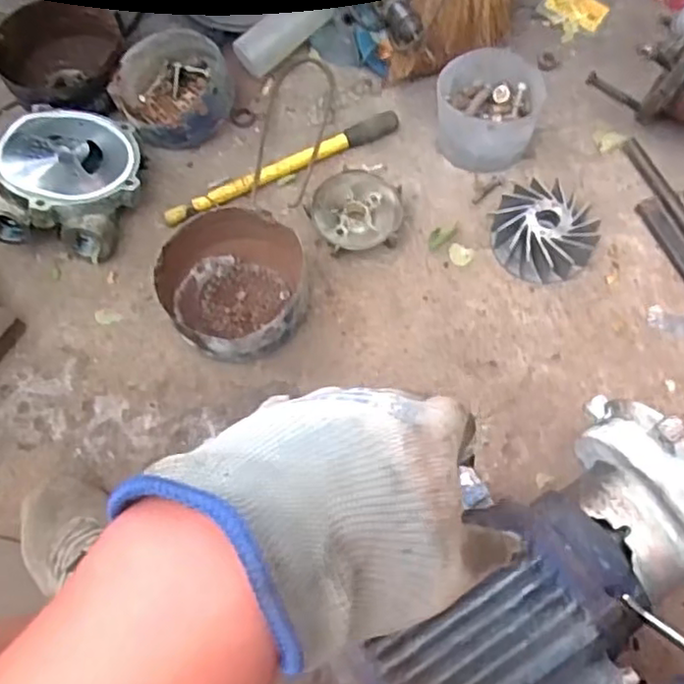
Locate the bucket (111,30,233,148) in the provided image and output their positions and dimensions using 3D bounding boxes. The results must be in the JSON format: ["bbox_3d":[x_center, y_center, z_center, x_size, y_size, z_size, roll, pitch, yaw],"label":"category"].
[{"bbox_3d":[-0.254,-0.382,1.022,0.172,0.079,0.175,-1,65,3],"label":"bucket"}]

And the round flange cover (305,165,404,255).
[{"bbox_3d":[0.020,-0.177,0.940,0.122,0.038,0.121,-1,65,3],"label":"round flange cover"}]

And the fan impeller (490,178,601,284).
[{"bbox_3d":[0.271,-0.149,0.909,0.134,0.050,0.124,-1,65,3],"label":"fan impeller"}]

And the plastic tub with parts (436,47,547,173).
[{"bbox_3d":[0.206,-0.330,0.970,0.146,0.085,0.148,-1,65,3],"label":"plastic tub with parts"}]

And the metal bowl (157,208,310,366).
[{"bbox_3d":[-0.136,-0.068,0.871,0.186,0.085,0.175,-1,65,3],"label":"metal bowl"}]

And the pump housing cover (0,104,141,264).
[{"bbox_3d":[-0.371,-0.230,0.929,0.190,0.107,0.216,7,66,6],"label":"pump housing cover"}]

